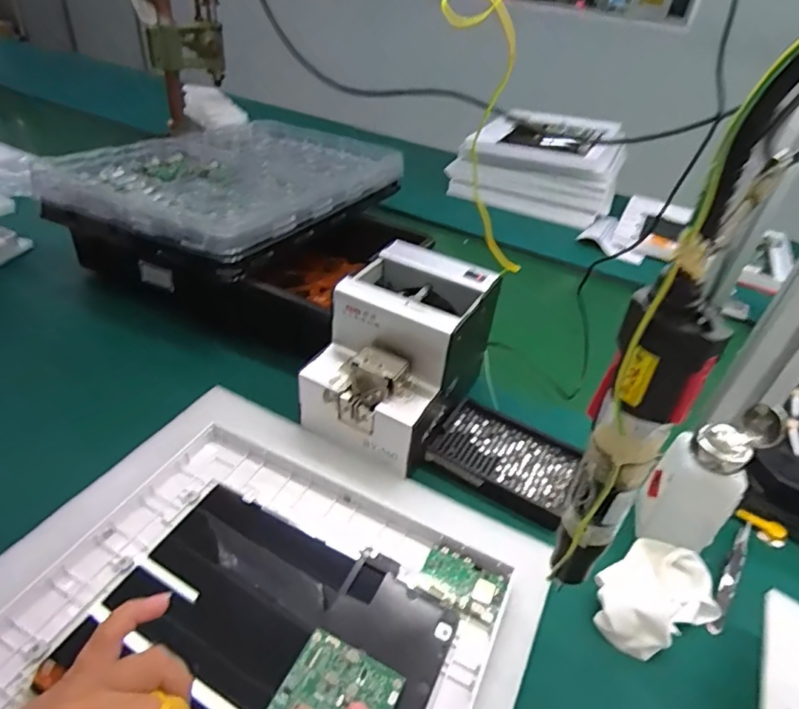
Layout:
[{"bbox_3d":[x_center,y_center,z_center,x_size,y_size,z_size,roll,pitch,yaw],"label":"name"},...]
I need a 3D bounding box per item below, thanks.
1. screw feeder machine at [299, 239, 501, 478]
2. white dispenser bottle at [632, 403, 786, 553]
[{"bbox_3d":[0.005,-0.005,0.527,0.134,0.135,0.183,26,41,22],"label":"screw feeder machine"},{"bbox_3d":[0.244,0.100,0.422,0.055,0.143,0.066,-27,49,-36],"label":"white dispenser bottle"}]

